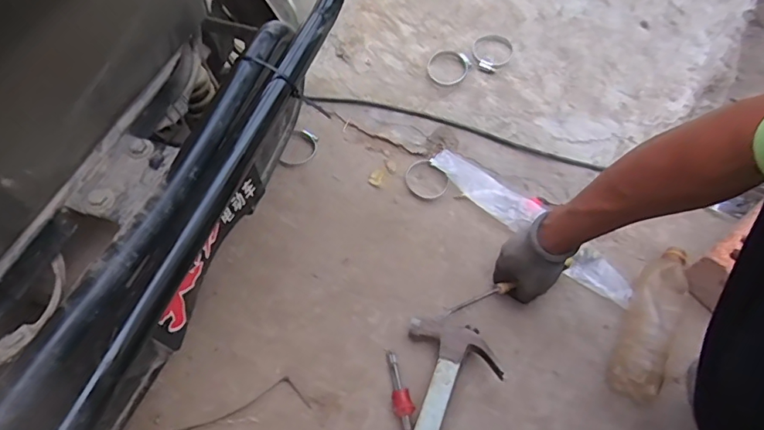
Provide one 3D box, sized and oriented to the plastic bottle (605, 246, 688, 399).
[{"bbox_3d":[0.368,0.139,0.671,0.065,0.053,0.233,33,61,15],"label":"plastic bottle"}]

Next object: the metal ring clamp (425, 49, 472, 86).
[{"bbox_3d":[0.111,-0.248,0.828,0.069,0.007,0.069,-1,72,4],"label":"metal ring clamp"}]

